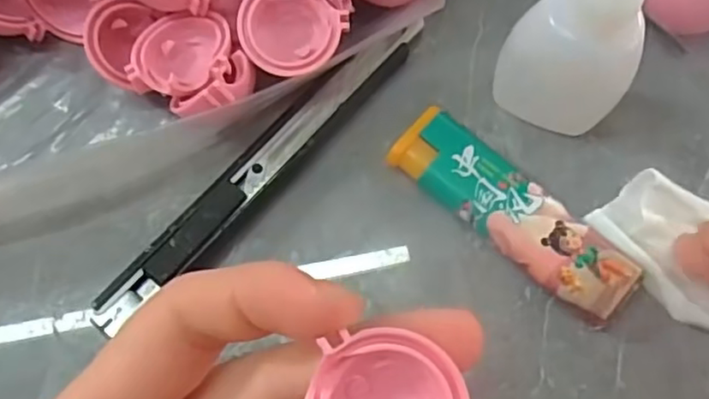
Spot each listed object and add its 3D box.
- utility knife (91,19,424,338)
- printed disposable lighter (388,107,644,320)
[{"bbox_3d":[-0.027,-0.011,0.200,0.016,0.011,0.129,42,77,10],"label":"utility knife"},{"bbox_3d":[0.047,0.004,0.196,0.077,0.011,0.023,40,77,10],"label":"printed disposable lighter"}]

